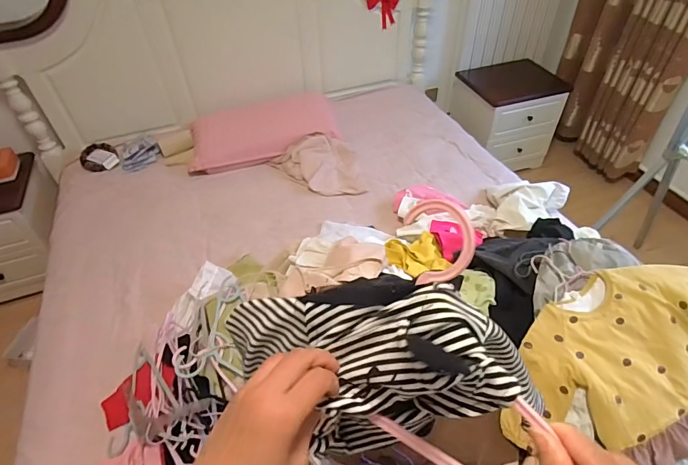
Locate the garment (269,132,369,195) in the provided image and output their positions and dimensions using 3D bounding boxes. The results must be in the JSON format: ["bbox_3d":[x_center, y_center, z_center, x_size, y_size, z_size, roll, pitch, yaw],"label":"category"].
[{"bbox_3d":[-0.066,-0.291,1.652,0.382,0.090,0.287,30,54,28],"label":"garment"}]

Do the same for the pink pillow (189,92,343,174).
[{"bbox_3d":[-0.349,-0.451,1.802,0.641,0.117,0.335,-13,46,-10],"label":"pink pillow"}]

